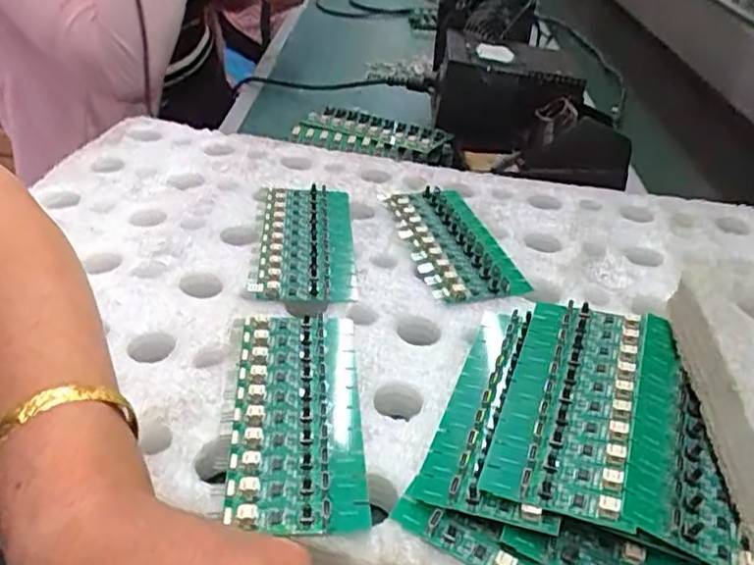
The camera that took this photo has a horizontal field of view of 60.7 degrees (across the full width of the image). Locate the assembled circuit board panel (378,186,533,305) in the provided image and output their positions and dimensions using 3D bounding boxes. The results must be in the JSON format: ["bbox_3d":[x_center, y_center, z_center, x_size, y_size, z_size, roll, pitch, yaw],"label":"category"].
[{"bbox_3d":[0.053,-0.031,0.458,0.068,0.009,0.134,-7,38,-14],"label":"assembled circuit board panel"}]

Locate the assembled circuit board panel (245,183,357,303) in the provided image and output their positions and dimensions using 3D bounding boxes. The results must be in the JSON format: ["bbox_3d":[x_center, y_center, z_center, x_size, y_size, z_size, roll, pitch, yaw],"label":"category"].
[{"bbox_3d":[-0.049,-0.030,0.448,0.063,0.008,0.132,0,37,-5],"label":"assembled circuit board panel"}]

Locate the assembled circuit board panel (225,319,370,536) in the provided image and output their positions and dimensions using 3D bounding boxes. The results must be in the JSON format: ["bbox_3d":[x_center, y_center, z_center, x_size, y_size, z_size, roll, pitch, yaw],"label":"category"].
[{"bbox_3d":[-0.040,0.063,0.323,0.061,0.007,0.136,0,37,-6],"label":"assembled circuit board panel"}]

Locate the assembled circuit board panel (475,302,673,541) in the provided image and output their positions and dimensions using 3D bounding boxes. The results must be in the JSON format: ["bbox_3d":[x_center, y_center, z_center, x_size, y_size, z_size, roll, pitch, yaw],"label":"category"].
[{"bbox_3d":[0.102,0.054,0.309,0.074,0.007,0.135,10,37,20],"label":"assembled circuit board panel"}]

